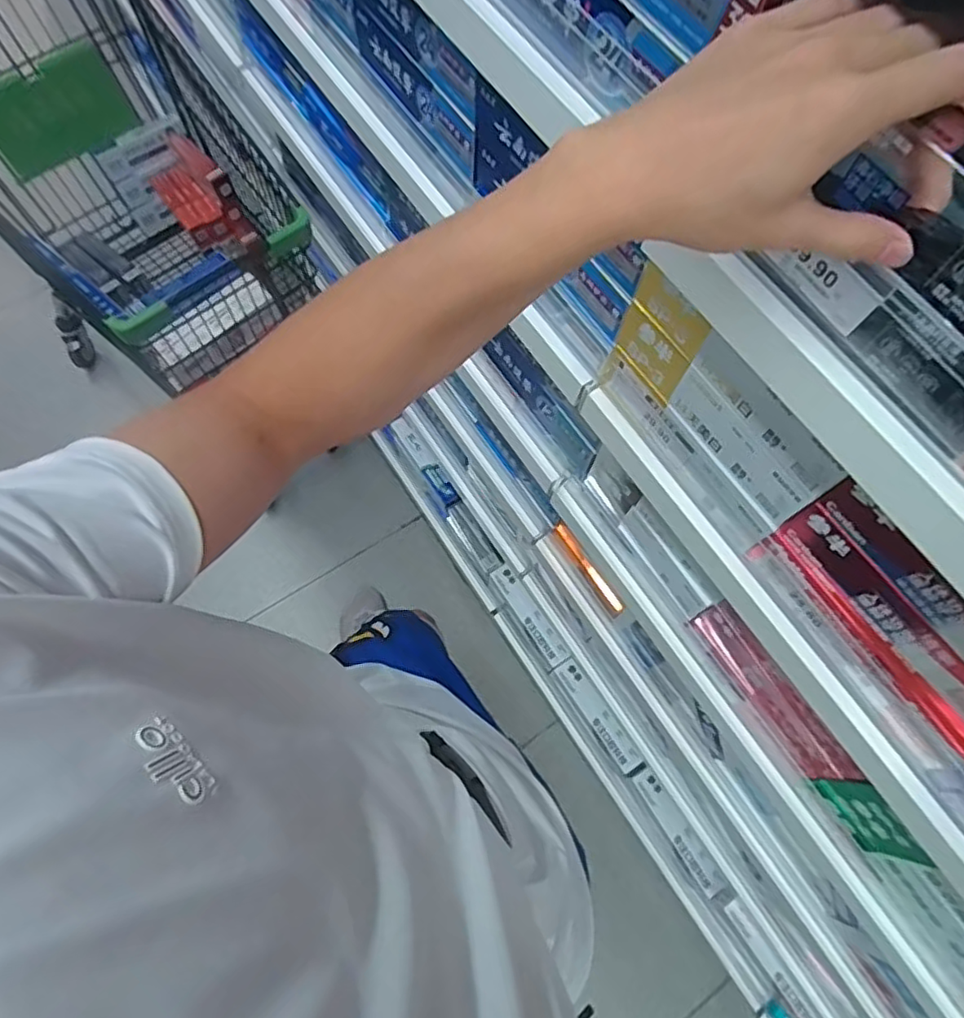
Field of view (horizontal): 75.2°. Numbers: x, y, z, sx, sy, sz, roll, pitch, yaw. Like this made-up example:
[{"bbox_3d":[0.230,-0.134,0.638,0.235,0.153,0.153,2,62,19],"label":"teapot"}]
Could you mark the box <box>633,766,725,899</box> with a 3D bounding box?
[{"bbox_3d":[0.352,0.578,1.124,0.041,0.039,0.220,-29,73,-12],"label":"box"}]

